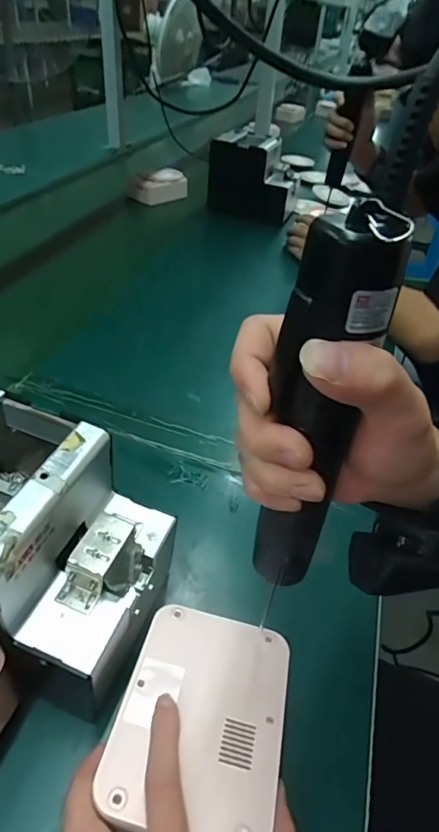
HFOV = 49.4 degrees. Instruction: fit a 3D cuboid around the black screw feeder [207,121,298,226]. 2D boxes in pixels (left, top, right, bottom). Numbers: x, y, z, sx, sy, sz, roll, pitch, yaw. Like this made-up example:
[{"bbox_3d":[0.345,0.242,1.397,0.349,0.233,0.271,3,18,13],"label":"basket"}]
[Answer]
[{"bbox_3d":[0.081,-0.532,1.070,0.186,0.159,0.163,16,42,11],"label":"black screw feeder"}]

